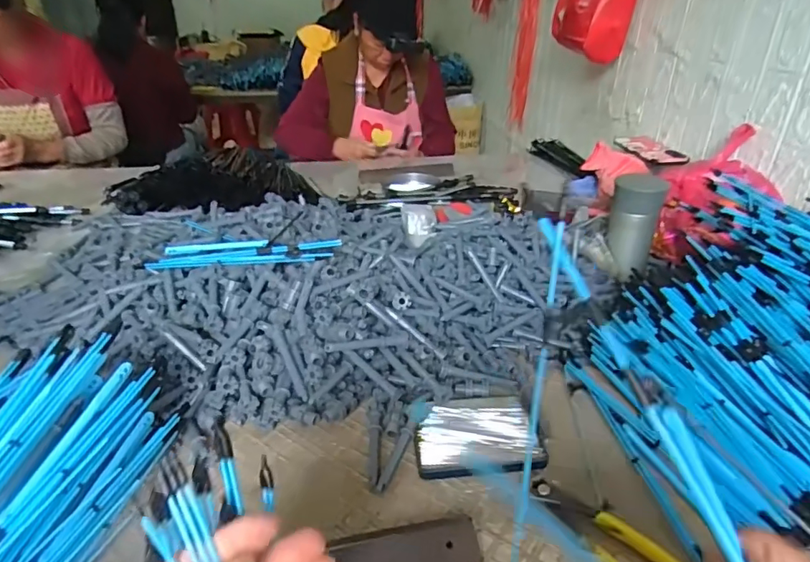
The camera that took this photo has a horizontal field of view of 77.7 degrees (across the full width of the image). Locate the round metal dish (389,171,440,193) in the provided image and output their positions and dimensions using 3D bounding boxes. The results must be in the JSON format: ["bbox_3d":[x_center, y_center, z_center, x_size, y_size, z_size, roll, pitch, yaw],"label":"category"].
[{"bbox_3d":[0.021,-0.231,1.179,0.115,0.017,0.128,1,30,1],"label":"round metal dish"}]

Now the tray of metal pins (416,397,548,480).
[{"bbox_3d":[0.077,0.158,0.522,0.133,0.012,0.095,-4,30,-8],"label":"tray of metal pins"}]

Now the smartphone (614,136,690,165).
[{"bbox_3d":[0.497,-0.267,1.021,0.084,0.014,0.174,-4,30,-7],"label":"smartphone"}]

